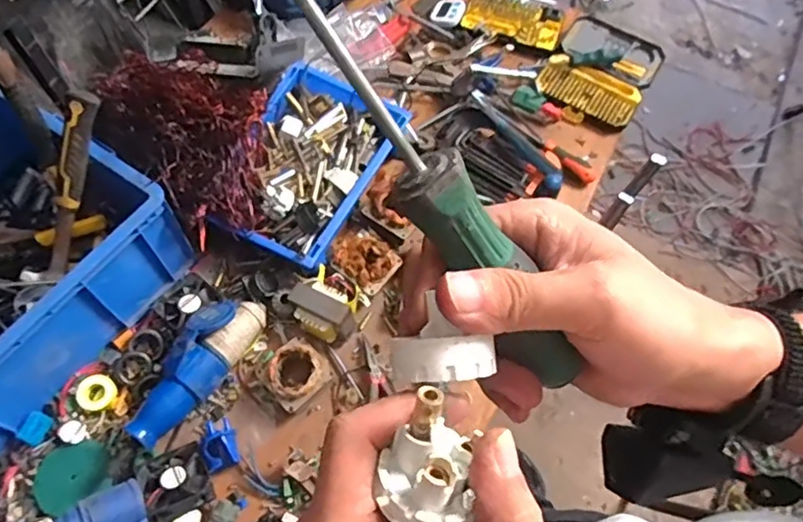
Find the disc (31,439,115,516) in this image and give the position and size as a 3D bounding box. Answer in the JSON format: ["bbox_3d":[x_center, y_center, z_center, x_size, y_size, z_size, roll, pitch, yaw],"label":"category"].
[{"bbox_3d":[-0.417,0.272,0.751,0.088,0.014,0.078,-23,65,-20],"label":"disc"}]

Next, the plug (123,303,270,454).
[{"bbox_3d":[-0.273,0.137,0.789,0.073,0.062,0.223,25,64,12],"label":"plug"}]

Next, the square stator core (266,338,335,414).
[{"bbox_3d":[-0.143,0.157,0.813,0.083,0.049,0.077,-34,68,-17],"label":"square stator core"}]

